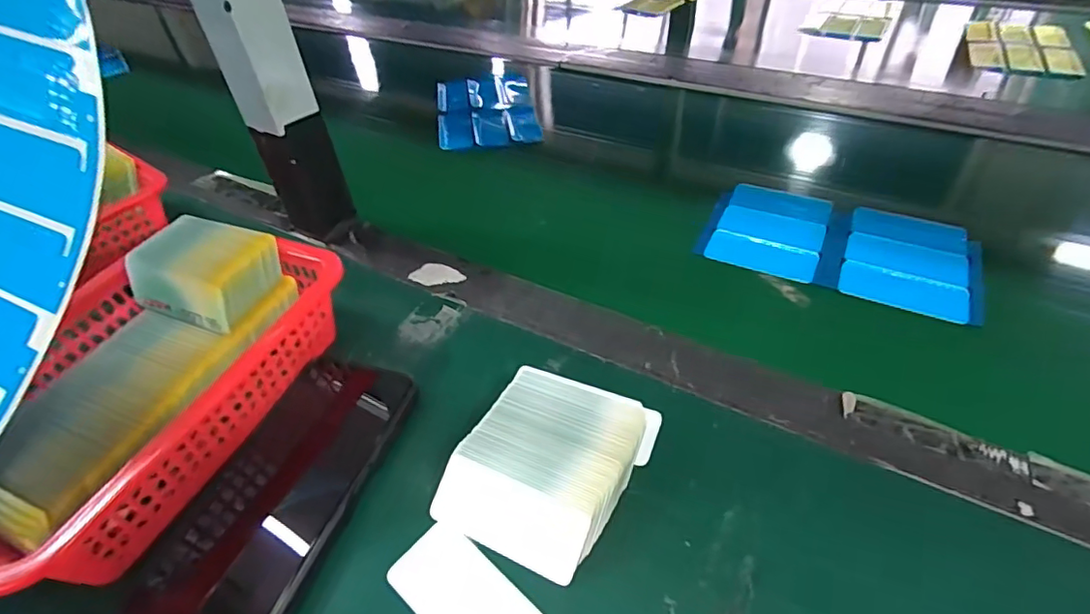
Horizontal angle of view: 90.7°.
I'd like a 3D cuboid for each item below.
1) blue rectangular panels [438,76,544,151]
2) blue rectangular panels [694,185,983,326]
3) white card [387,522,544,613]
[{"bbox_3d":[-0.074,-0.248,0.669,0.116,0.011,0.213,-9,44,-5],"label":"blue rectangular panels"},{"bbox_3d":[0.238,-0.054,0.442,0.198,0.005,0.124,17,48,21],"label":"blue rectangular panels"},{"bbox_3d":[-0.036,0.137,0.251,0.080,0.006,0.038,32,55,28],"label":"white card"}]

